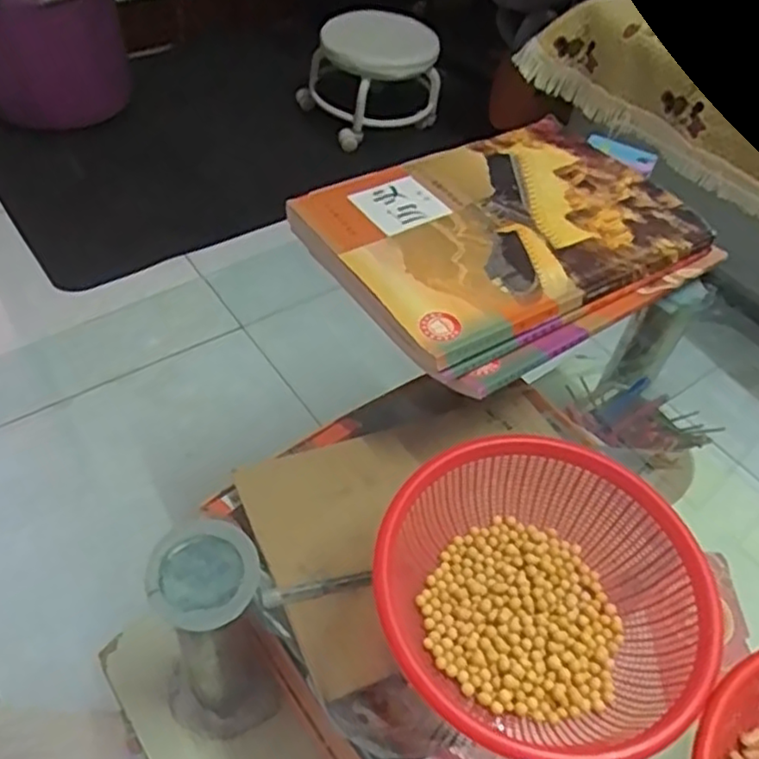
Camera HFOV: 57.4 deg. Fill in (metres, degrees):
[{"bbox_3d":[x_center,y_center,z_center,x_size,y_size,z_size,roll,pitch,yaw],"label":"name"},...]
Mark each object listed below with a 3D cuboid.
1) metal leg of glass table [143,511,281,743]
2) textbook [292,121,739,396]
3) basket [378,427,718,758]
[{"bbox_3d":[-0.114,0.175,0.464,0.076,0.195,0.072,-16,53,-19],"label":"metal leg of glass table"},{"bbox_3d":[0.103,-0.120,0.574,0.302,0.029,0.228,-28,58,-26],"label":"textbook"},{"bbox_3d":[0.082,0.114,0.367,0.159,0.050,0.161,3,50,-3],"label":"basket"}]

